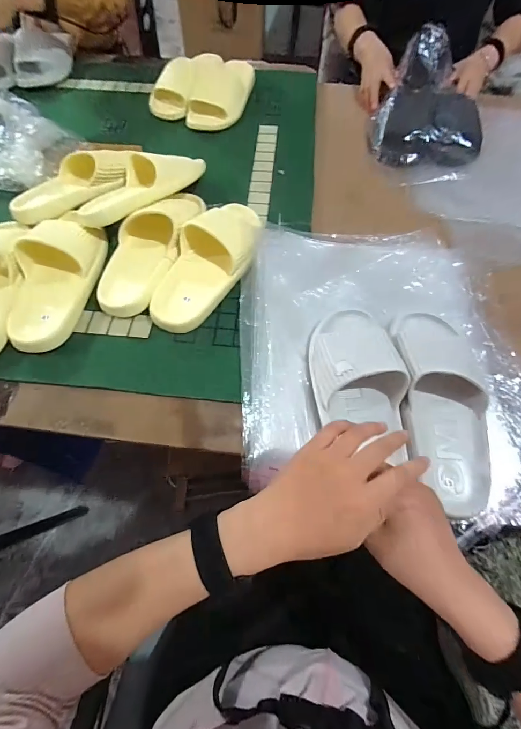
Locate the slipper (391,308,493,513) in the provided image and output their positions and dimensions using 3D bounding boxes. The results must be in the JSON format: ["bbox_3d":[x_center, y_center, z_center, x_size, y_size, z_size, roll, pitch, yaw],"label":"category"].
[{"bbox_3d":[0.234,0.046,0.445,0.106,0.058,0.261,-2,71,-3],"label":"slipper"}]

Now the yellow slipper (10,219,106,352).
[{"bbox_3d":[-0.306,-0.129,0.526,0.110,0.068,0.222,2,62,-1],"label":"yellow slipper"}]

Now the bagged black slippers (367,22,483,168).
[{"bbox_3d":[0.352,-0.524,0.717,0.205,0.128,0.290,21,64,9],"label":"bagged black slippers"}]

